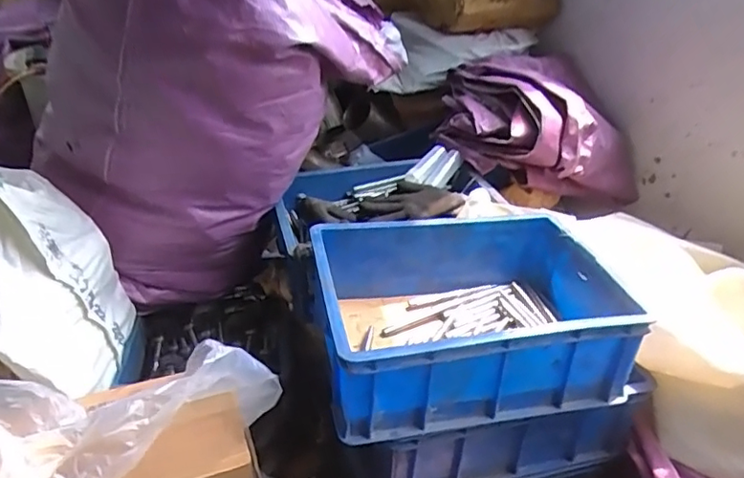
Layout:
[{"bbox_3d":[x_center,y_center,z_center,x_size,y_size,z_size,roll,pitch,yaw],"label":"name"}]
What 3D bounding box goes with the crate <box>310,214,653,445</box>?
[{"bbox_3d":[0.126,0.101,0.807,0.394,0.143,0.280,-4,33,-13],"label":"crate"}]

